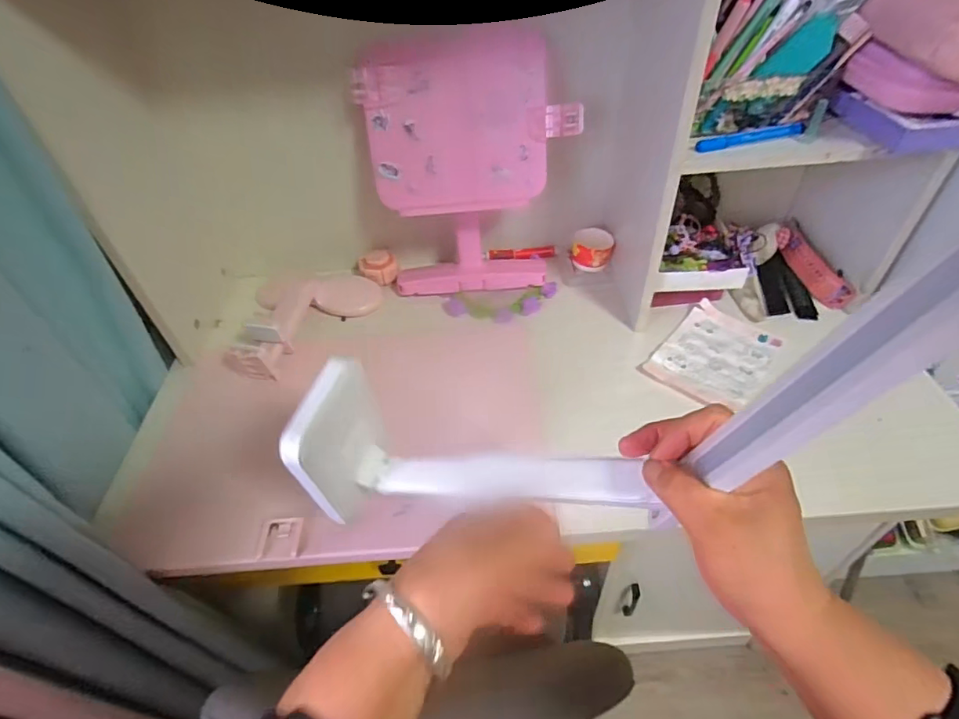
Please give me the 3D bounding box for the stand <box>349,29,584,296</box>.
[{"bbox_3d":[-0.014,-0.250,0.709,0.275,0.327,0.128,-3,46,0],"label":"stand"}]

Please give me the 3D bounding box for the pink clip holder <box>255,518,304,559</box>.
[{"bbox_3d":[-0.207,0.186,0.530,0.042,0.007,0.044,-6,46,-3],"label":"pink clip holder"}]

